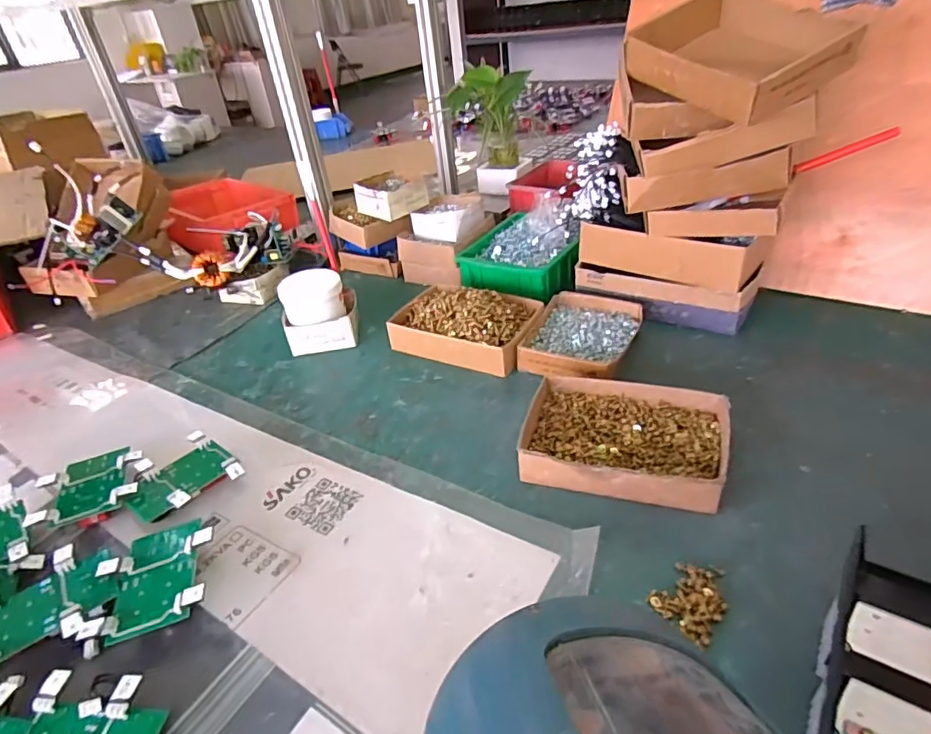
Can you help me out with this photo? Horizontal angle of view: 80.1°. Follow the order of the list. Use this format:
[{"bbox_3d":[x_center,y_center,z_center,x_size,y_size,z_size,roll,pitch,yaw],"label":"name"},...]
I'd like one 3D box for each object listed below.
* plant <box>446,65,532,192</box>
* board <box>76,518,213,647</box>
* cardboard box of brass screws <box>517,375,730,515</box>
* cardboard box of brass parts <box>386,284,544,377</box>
[{"bbox_3d":[0.059,-0.498,1.191,0.168,0.254,0.150,-6,35,1],"label":"plant"},{"bbox_3d":[-0.300,0.200,0.534,0.106,0.020,0.114,-17,37,-5],"label":"board"},{"bbox_3d":[0.178,0.082,0.632,0.214,0.044,0.165,7,37,20],"label":"cardboard box of brass screws"},{"bbox_3d":[-0.004,-0.072,0.868,0.222,0.069,0.160,12,39,25],"label":"cardboard box of brass parts"}]

